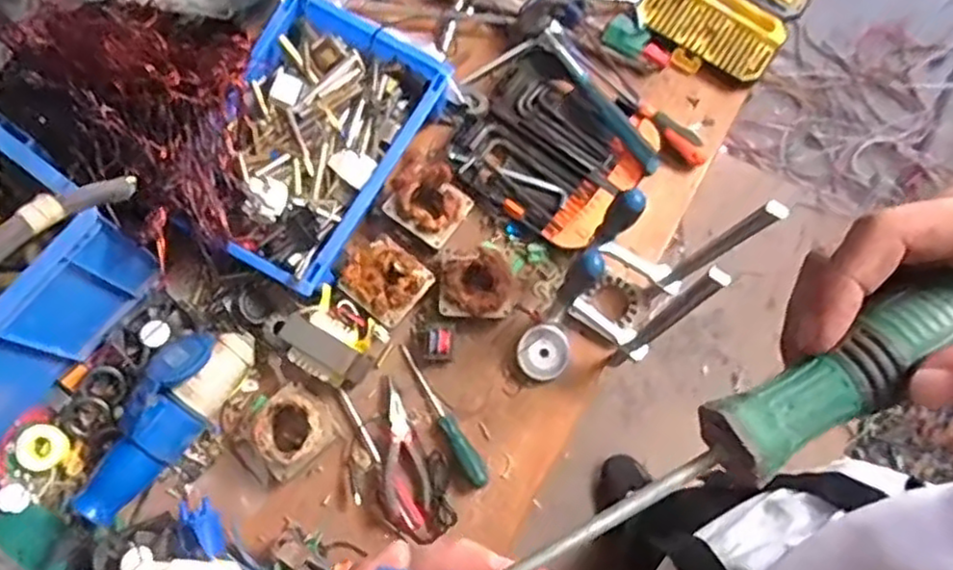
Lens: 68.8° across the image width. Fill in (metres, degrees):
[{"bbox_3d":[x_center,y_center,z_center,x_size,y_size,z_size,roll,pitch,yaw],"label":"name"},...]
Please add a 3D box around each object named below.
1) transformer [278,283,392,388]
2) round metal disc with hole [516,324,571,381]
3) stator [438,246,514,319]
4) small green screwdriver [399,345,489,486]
[{"bbox_3d":[-0.158,0.063,0.773,0.097,0.067,0.090,37,77,10],"label":"transformer"},{"bbox_3d":[0.078,0.077,0.801,0.058,0.024,0.062,0,74,0],"label":"round metal disc with hole"},{"bbox_3d":[0.000,-0.001,0.807,0.086,0.040,0.080,1,74,0],"label":"stator"},{"bbox_3d":[-0.040,0.144,0.782,0.021,0.017,0.178,-31,76,-8],"label":"small green screwdriver"}]

